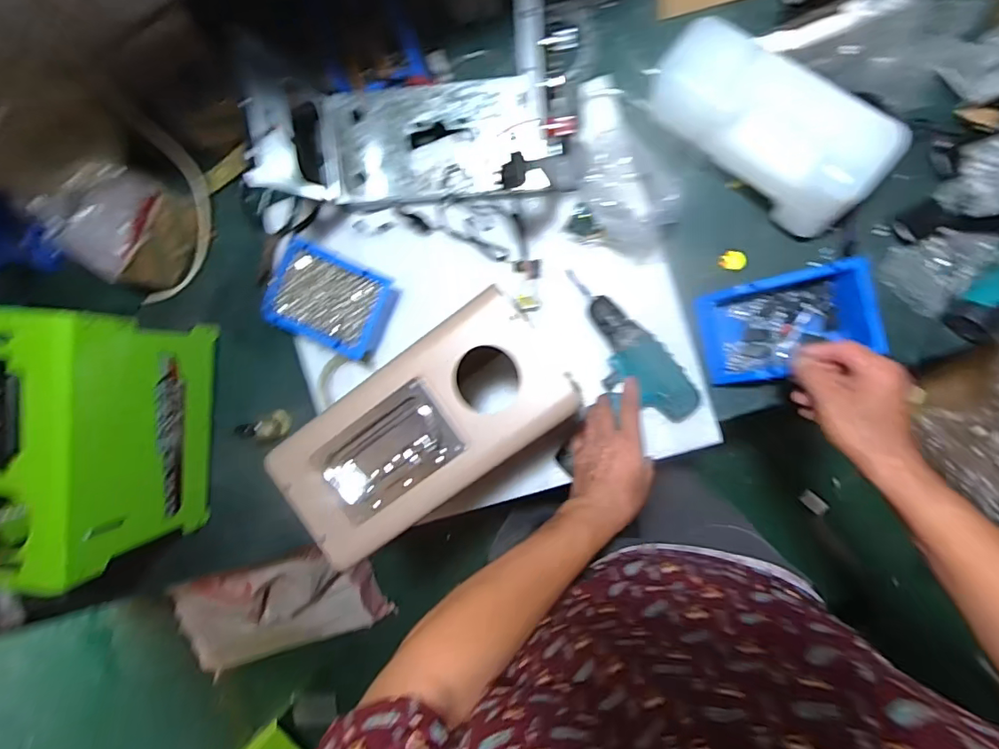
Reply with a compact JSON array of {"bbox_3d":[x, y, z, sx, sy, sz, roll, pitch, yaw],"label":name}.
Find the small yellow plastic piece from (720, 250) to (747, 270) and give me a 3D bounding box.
[{"bbox_3d":[0.299,-0.147,0.670,0.031,0.015,0.023,14,93,8],"label":"small yellow plastic piece"}]

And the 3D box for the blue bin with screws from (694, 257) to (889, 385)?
[{"bbox_3d":[0.350,-0.062,0.643,0.186,0.077,0.110,-14,89,8],"label":"blue bin with screws"}]

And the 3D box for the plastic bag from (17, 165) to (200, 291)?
[{"bbox_3d":[-0.505,-0.203,0.706,0.106,0.152,0.149,19,94,7],"label":"plastic bag"}]

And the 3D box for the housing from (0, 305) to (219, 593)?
[{"bbox_3d":[-0.503,0.076,0.660,0.143,0.248,0.305,-4,91,8],"label":"housing"}]

